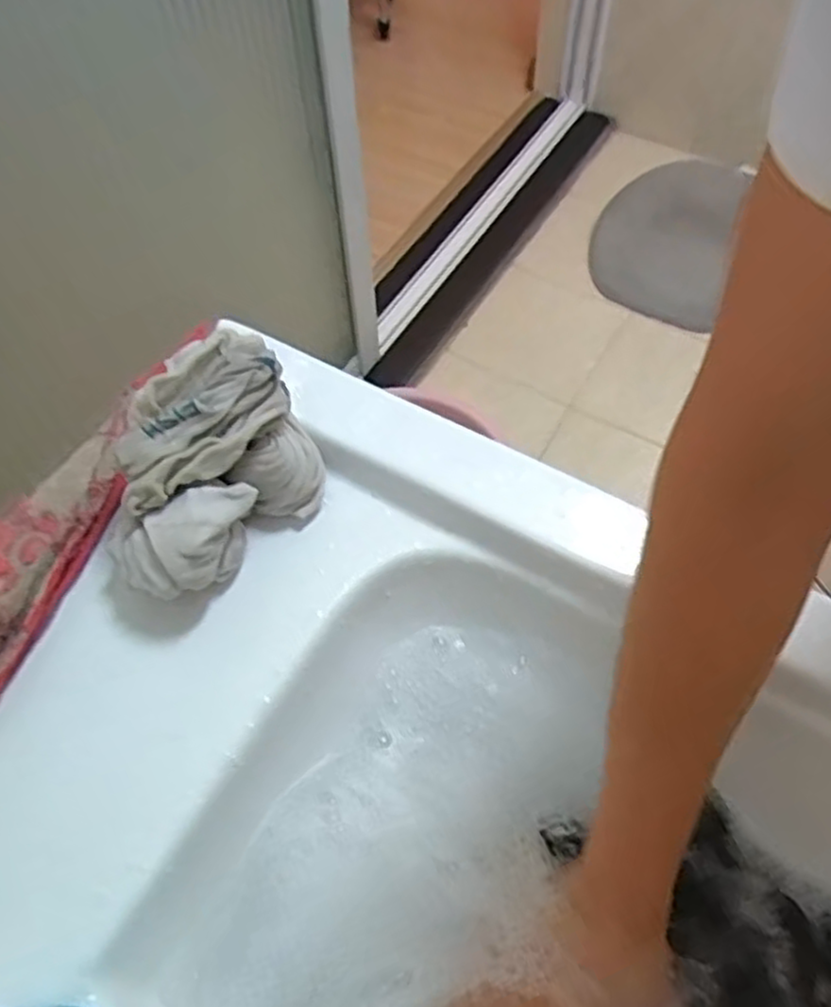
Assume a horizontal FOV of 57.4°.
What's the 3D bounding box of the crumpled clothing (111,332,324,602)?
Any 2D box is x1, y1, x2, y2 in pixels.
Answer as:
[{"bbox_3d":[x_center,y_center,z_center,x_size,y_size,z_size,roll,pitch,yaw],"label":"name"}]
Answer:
[{"bbox_3d":[-0.122,-0.023,0.438,0.093,0.073,0.147,34,65,20],"label":"crumpled clothing"}]

